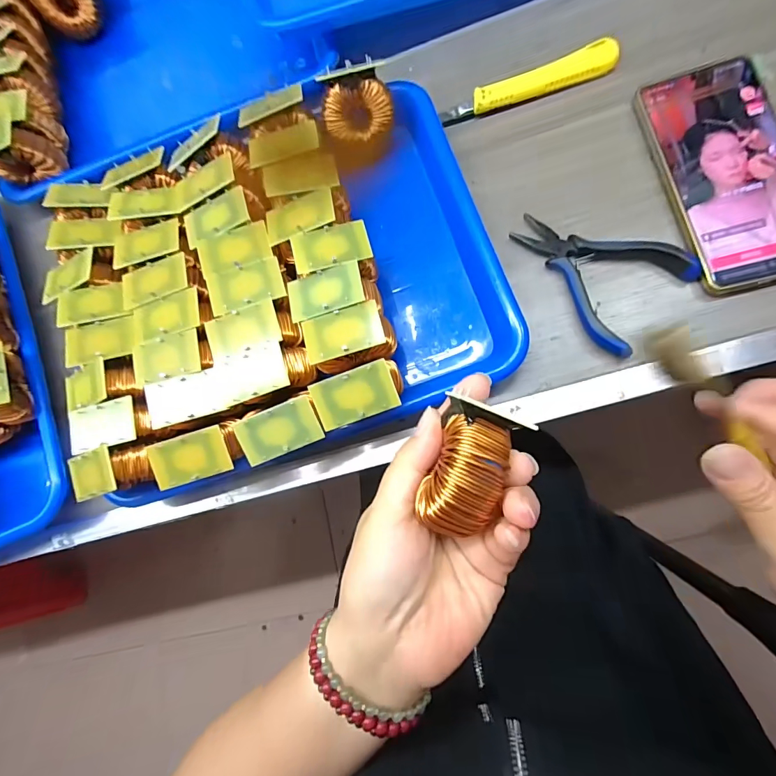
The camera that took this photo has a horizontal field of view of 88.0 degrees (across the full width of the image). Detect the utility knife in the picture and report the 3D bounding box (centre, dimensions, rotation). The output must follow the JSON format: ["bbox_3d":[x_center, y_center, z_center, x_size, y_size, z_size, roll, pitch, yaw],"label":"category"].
[{"bbox_3d":[0.109,-0.235,0.313,0.134,0.010,0.023,-18,78,7],"label":"utility knife"}]

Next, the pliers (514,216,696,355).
[{"bbox_3d":[0.141,-0.085,0.280,0.114,0.015,0.081,41,89,14],"label":"pliers"}]

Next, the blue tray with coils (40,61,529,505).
[{"bbox_3d":[-0.089,-0.075,0.300,0.321,0.075,0.254,-20,78,6],"label":"blue tray with coils"}]

